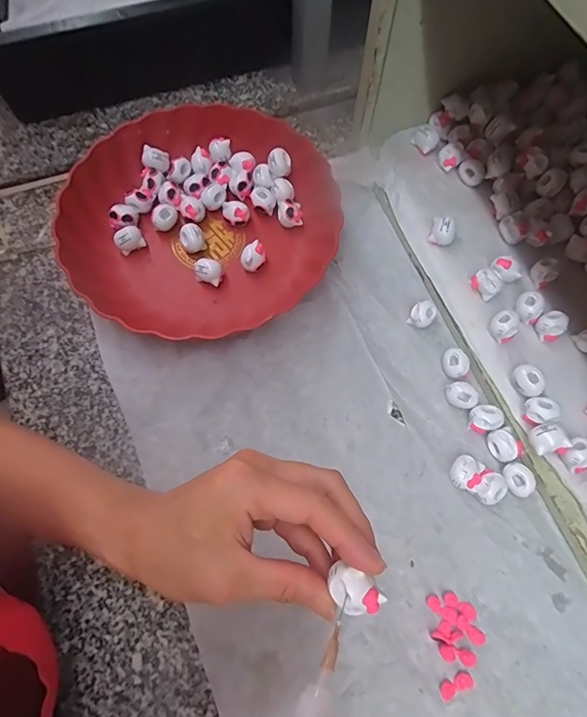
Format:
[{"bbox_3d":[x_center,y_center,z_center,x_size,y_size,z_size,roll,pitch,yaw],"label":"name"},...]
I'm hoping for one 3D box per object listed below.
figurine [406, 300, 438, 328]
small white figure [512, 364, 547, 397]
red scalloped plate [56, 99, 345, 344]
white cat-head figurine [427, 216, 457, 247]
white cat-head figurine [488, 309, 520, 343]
[{"bbox_3d":[0.116,-0.038,0.382,0.025,0.021,0.020,-43,76,-14],"label":"figurine"},{"bbox_3d":[0.188,0.019,0.345,0.019,0.024,0.025,-28,73,-10],"label":"small white figure"},{"bbox_3d":[-0.082,-0.136,0.394,0.237,0.041,0.226,0,70,0],"label":"red scalloped plate"},{"bbox_3d":[0.136,-0.115,0.388,0.024,0.024,0.021,30,73,10],"label":"white cat-head figurine"},{"bbox_3d":[0.176,-0.025,0.359,0.024,0.021,0.022,-38,75,-13],"label":"white cat-head figurine"}]

